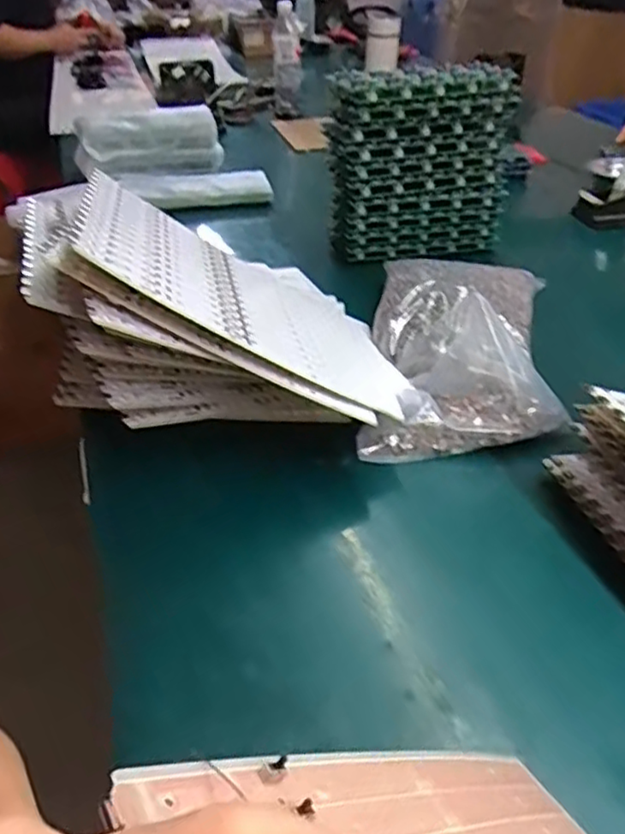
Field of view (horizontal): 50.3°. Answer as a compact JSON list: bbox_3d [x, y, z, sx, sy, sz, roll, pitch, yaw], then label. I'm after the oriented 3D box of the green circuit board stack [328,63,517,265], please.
[{"bbox_3d":[0.147,-0.350,0.925,0.241,0.246,0.091,-10,36,-13],"label":"green circuit board stack"}]

